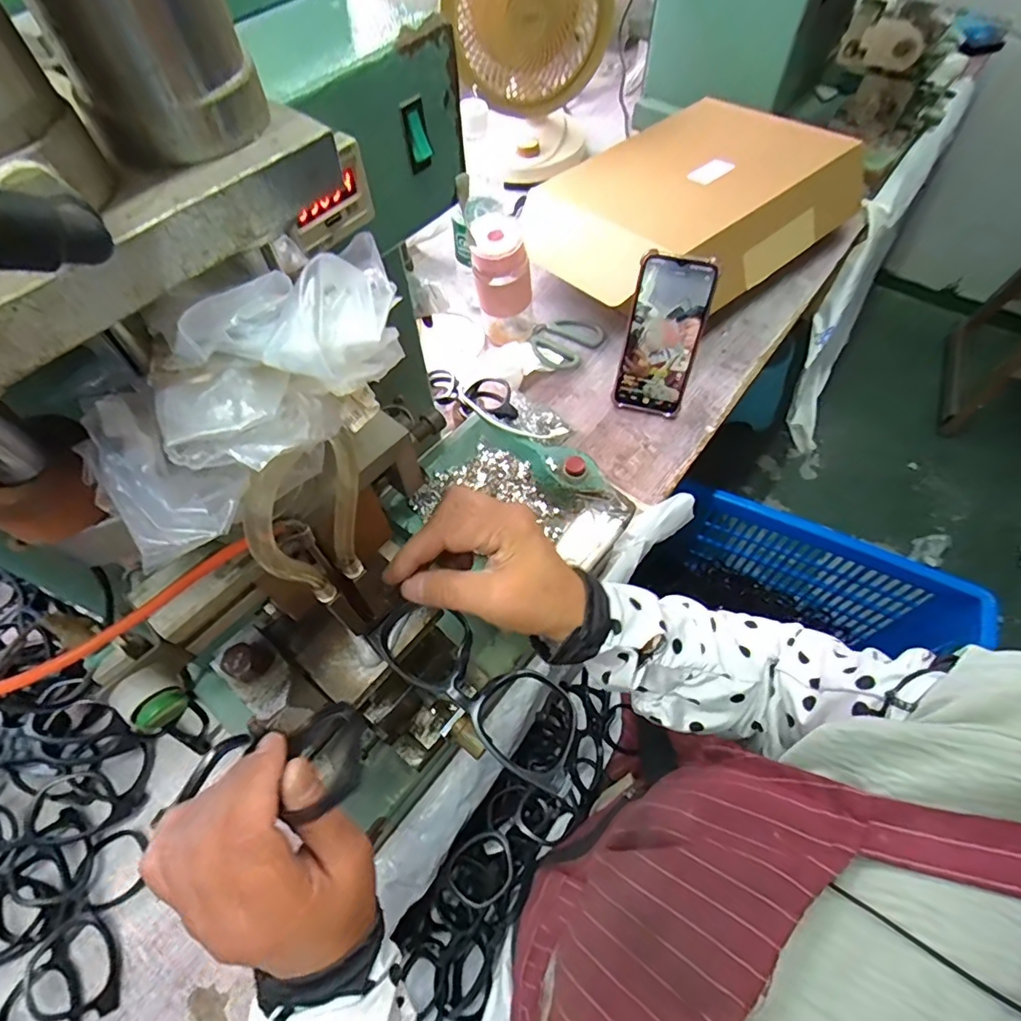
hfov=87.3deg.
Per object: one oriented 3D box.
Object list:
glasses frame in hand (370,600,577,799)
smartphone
[{"bbox_3d":[-0.017,0.092,0.287,0.133,0.008,0.045,31,66,26],"label":"glasses frame in hand"},{"bbox_3d":[0.165,-0.186,0.582,0.077,0.168,0.010,12,35,9],"label":"smartphone"}]

